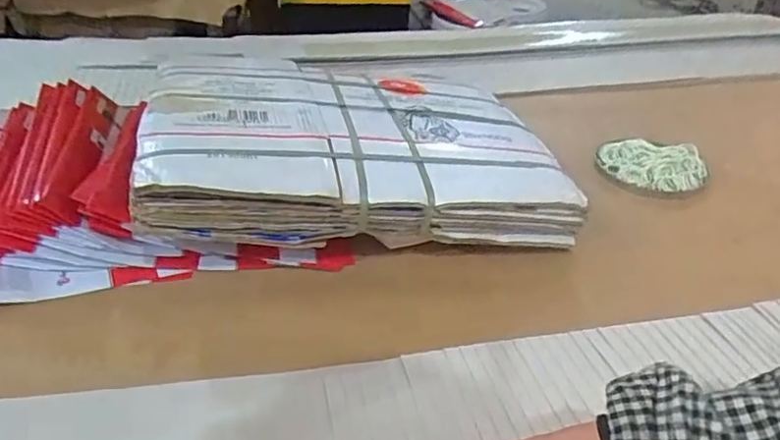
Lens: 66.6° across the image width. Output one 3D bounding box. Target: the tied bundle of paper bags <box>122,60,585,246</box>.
[{"bbox_3d":[-0.042,-0.106,0.776,0.502,0.095,0.356,-3,33,-14],"label":"tied bundle of paper bags"}]

